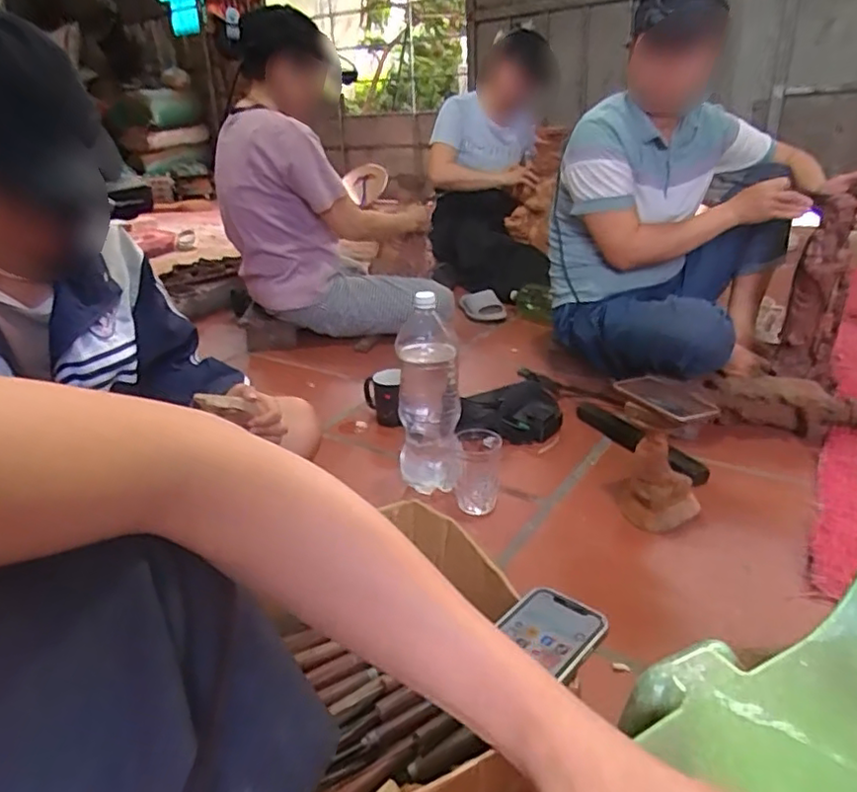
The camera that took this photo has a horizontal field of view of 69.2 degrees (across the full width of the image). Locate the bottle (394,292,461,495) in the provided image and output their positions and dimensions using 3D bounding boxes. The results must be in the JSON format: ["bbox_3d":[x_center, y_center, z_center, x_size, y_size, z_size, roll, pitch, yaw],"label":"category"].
[{"bbox_3d":[0.000,0.011,0.977,0.096,0.310,0.092,-2,24,1],"label":"bottle"}]

